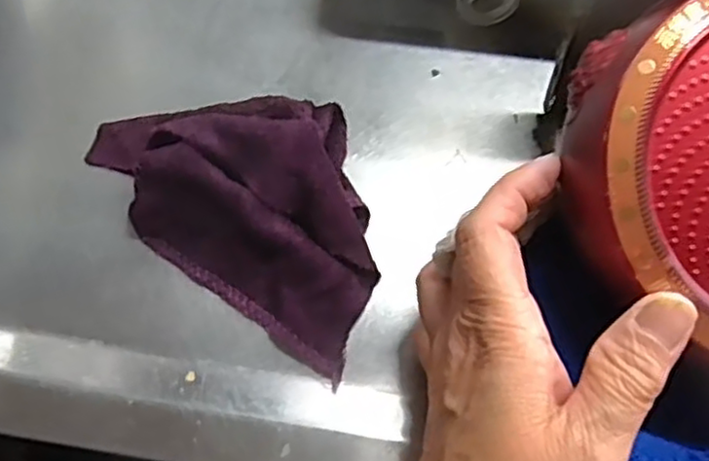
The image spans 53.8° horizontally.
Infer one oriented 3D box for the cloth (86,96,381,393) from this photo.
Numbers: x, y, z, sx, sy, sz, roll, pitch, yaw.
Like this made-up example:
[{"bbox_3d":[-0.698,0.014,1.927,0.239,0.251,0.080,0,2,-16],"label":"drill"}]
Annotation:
[{"bbox_3d":[-0.046,-0.022,0.321,0.156,0.035,0.100,36,75,10],"label":"cloth"}]

